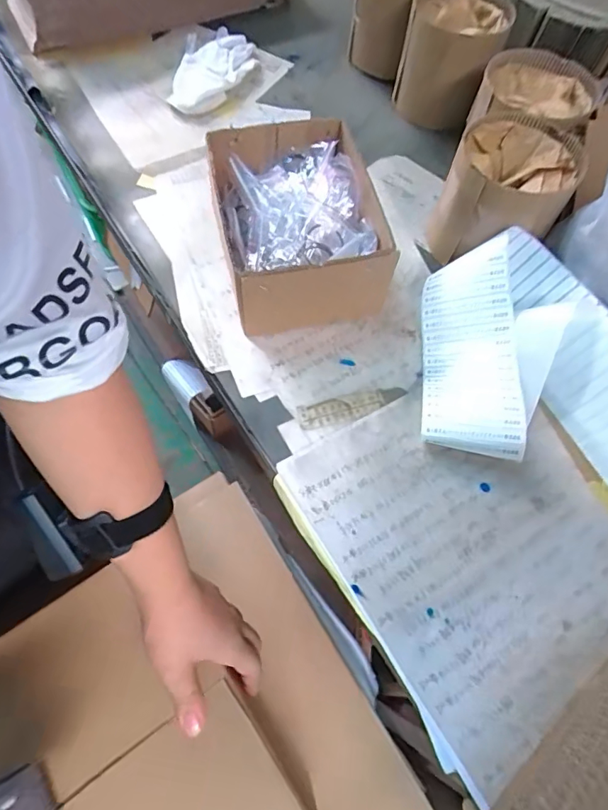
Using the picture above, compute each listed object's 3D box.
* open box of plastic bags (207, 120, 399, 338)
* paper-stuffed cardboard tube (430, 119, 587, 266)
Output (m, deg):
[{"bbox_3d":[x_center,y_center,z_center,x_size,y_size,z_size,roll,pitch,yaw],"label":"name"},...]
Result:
[{"bbox_3d":[-0.005,-0.183,0.490,0.146,0.087,0.207,-9,66,-7],"label":"open box of plastic bags"},{"bbox_3d":[0.206,-0.219,0.510,0.118,0.095,0.128,1,65,-2],"label":"paper-stuffed cardboard tube"}]

